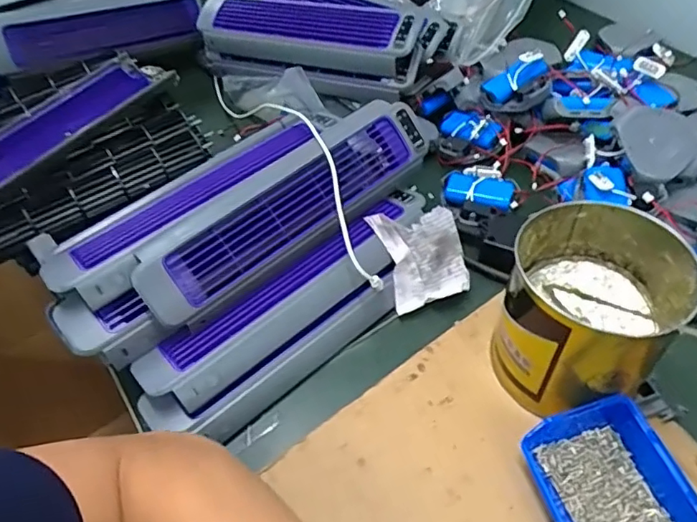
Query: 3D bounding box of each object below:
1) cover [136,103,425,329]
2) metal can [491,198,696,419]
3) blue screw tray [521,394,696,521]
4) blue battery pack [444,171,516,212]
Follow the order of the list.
[{"bbox_3d":[-0.050,-0.047,0.496,0.288,0.079,0.028,-37,15,-20],"label":"cover"},{"bbox_3d":[0.178,0.038,0.427,0.119,0.107,0.131,34,61,28],"label":"metal can"},{"bbox_3d":[0.182,0.159,0.383,0.084,0.048,0.110,-16,52,-8],"label":"blue screw tray"},{"bbox_3d":[0.136,-0.072,0.585,0.069,0.017,0.042,15,54,16],"label":"blue battery pack"}]

